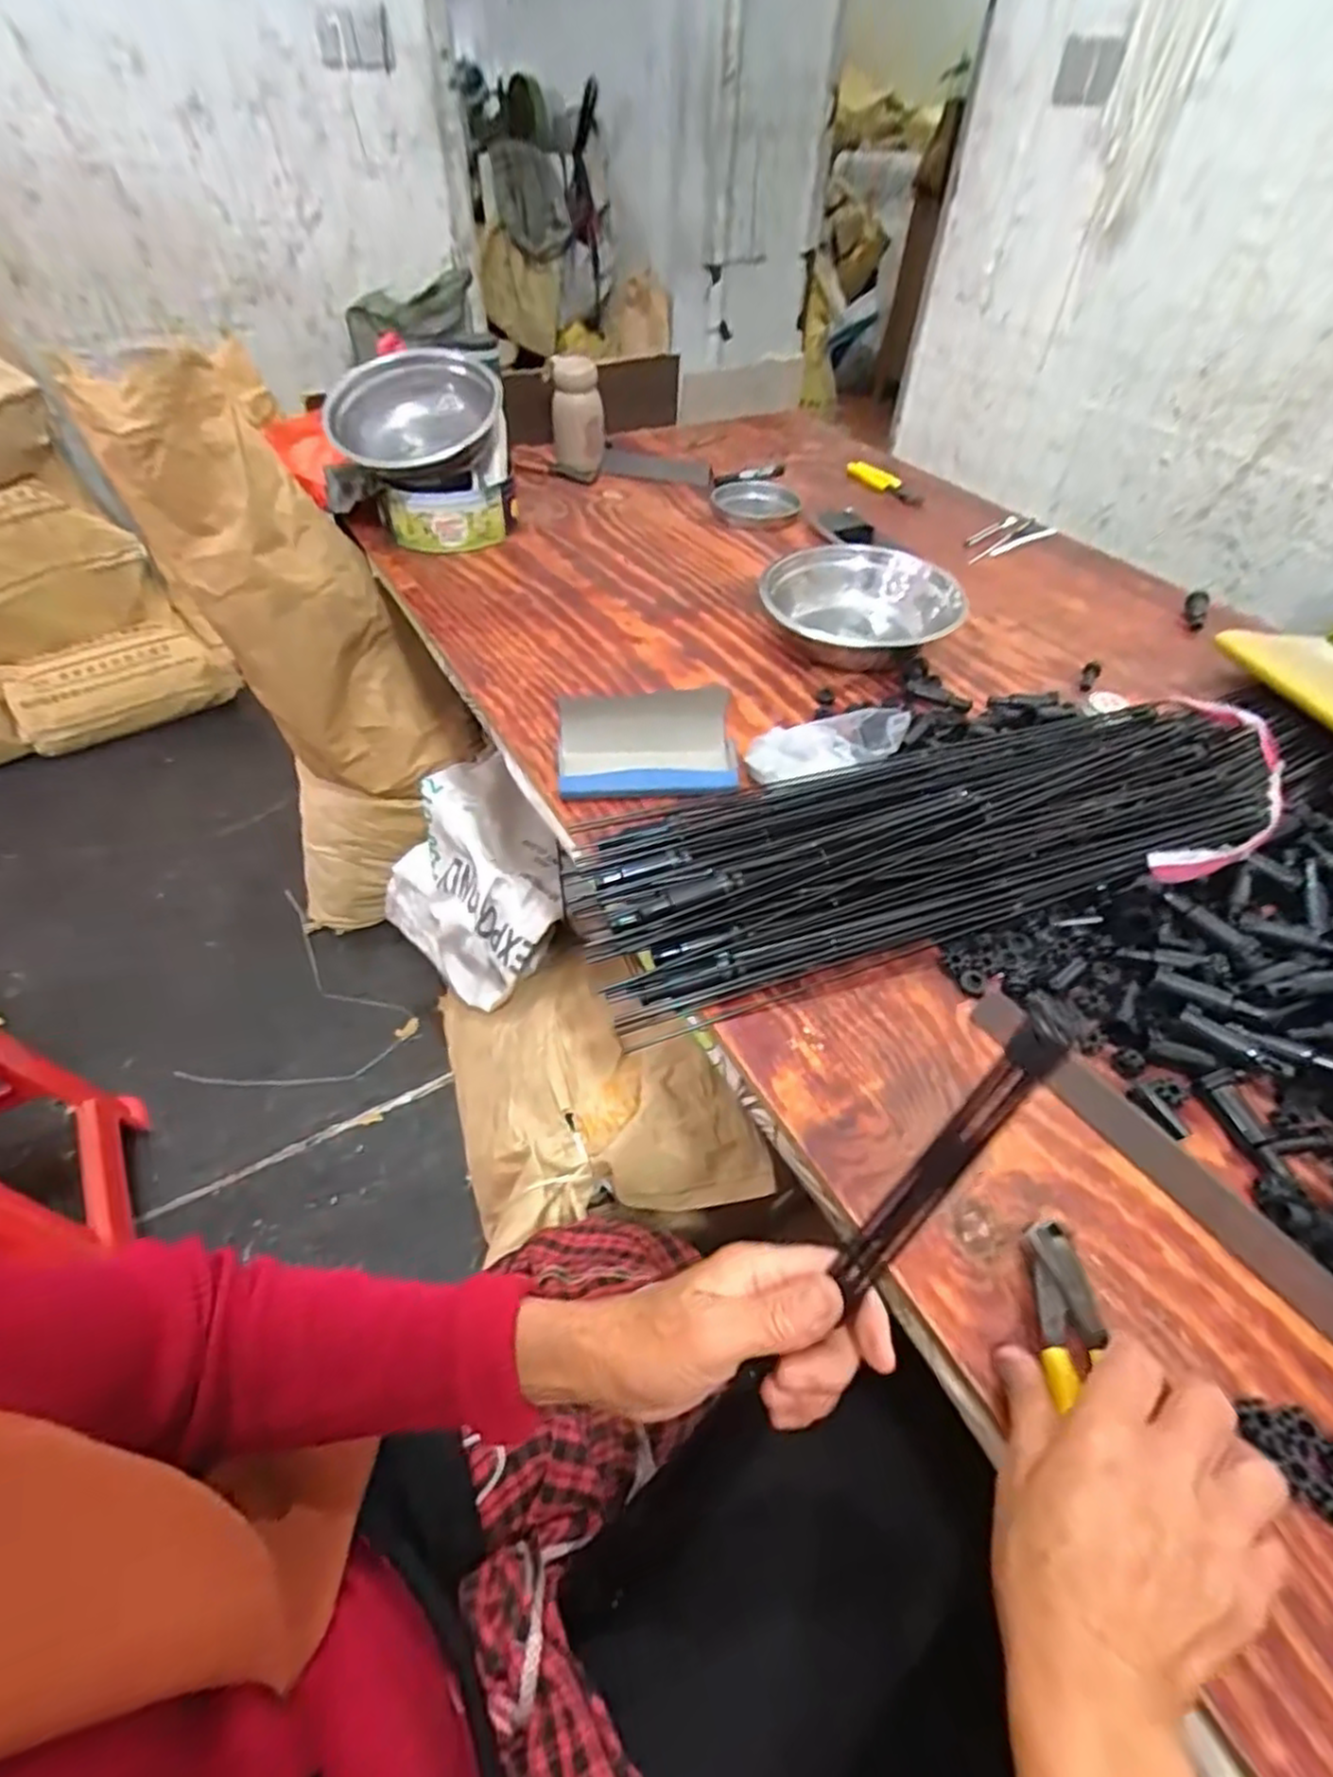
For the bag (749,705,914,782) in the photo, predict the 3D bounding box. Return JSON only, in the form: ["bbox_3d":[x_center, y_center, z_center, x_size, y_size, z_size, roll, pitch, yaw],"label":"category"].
[{"bbox_3d":[0.136,-0.124,0.621,0.131,0.041,0.028,-12,48,10],"label":"bag"}]

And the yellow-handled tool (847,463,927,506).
[{"bbox_3d":[0.356,-0.650,1.170,0.040,0.019,0.171,-24,54,-22],"label":"yellow-handled tool"}]

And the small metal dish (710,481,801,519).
[{"bbox_3d":[0.131,-0.590,1.103,0.121,0.024,0.138,-1,48,-3],"label":"small metal dish"}]

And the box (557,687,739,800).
[{"bbox_3d":[-0.020,-0.132,0.669,0.160,0.048,0.106,-1,48,-3],"label":"box"}]

